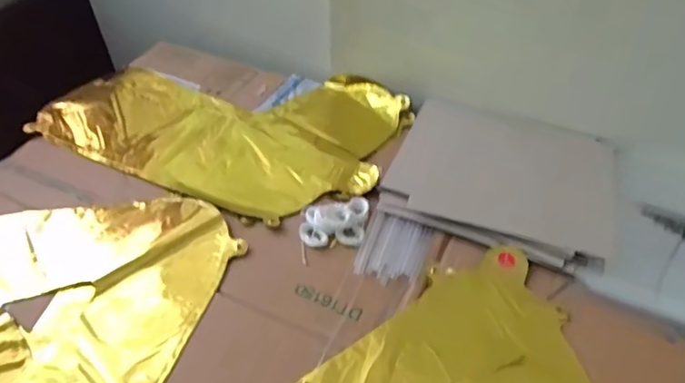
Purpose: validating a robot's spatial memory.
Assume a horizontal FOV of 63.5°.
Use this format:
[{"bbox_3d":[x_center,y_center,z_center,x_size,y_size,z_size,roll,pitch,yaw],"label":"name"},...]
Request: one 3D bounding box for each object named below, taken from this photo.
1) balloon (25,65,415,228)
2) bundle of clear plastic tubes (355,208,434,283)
[{"bbox_3d":[-0.142,-0.082,0.652,0.394,0.027,0.238,16,48,16],"label":"balloon"},{"bbox_3d":[0.049,0.054,0.526,0.061,0.004,0.076,16,48,15],"label":"bundle of clear plastic tubes"}]

